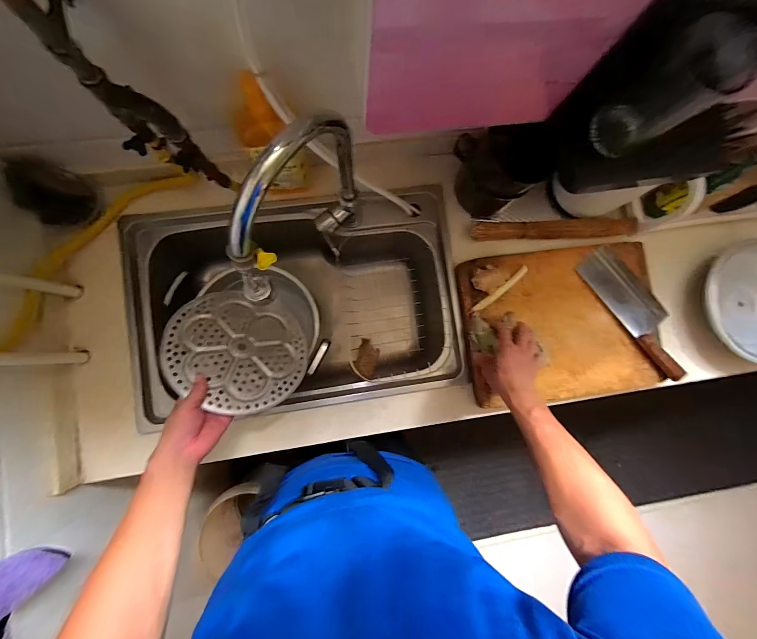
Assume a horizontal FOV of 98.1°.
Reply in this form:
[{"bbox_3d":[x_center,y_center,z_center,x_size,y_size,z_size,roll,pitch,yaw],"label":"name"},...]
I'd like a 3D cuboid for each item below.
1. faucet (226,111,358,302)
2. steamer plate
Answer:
[{"bbox_3d":[-0.120,-0.139,0.496,0.051,0.377,0.260,32,87,1],"label":"faucet"},{"bbox_3d":[-0.253,0.055,0.603,0.236,0.011,0.222,17,52,-22],"label":"steamer plate"}]

